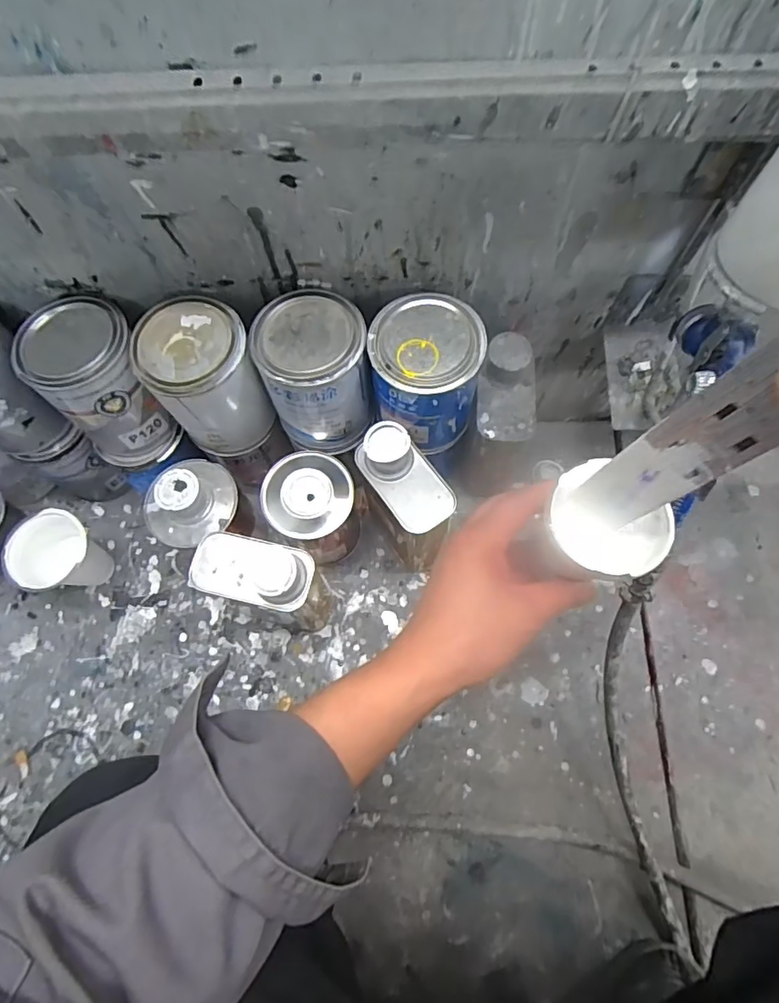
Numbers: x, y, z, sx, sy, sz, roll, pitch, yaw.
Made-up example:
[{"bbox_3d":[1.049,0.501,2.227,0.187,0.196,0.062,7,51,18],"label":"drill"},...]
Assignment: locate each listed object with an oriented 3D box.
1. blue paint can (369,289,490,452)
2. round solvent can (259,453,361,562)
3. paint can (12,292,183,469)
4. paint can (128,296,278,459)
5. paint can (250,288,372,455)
[{"bbox_3d":[0.036,-0.121,0.547,0.102,0.147,0.102,-1,70,1],"label":"blue paint can"},{"bbox_3d":[-0.087,0.013,0.628,0.093,0.147,0.096,-1,70,1],"label":"round solvent can"},{"bbox_3d":[-0.297,-0.123,0.552,0.110,0.143,0.120,-36,73,-11],"label":"paint can"},{"bbox_3d":[-0.185,-0.123,0.547,0.097,0.130,0.092,-1,70,1],"label":"paint can"},{"bbox_3d":[-0.076,-0.130,0.551,0.106,0.145,0.111,-18,70,-5],"label":"paint can"}]

